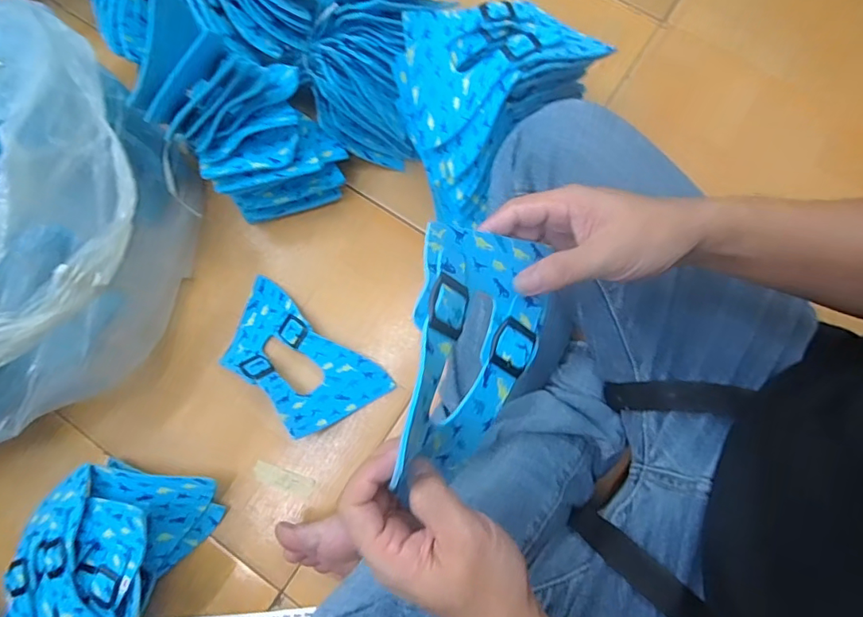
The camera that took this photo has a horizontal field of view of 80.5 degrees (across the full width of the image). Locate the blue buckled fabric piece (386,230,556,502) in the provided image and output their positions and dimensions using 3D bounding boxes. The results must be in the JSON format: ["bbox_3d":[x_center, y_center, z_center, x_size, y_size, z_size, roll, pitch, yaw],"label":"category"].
[{"bbox_3d":[0.029,0.026,0.303,0.077,0.076,0.153,7,78,2],"label":"blue buckled fabric piece"}]

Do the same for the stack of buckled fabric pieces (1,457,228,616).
[{"bbox_3d":[-0.344,0.284,0.492,0.163,0.084,0.285,22,80,7],"label":"stack of buckled fabric pieces"}]

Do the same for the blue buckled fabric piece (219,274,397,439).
[{"bbox_3d":[-0.149,0.057,0.554,0.189,0.044,0.103,39,82,9],"label":"blue buckled fabric piece"}]

